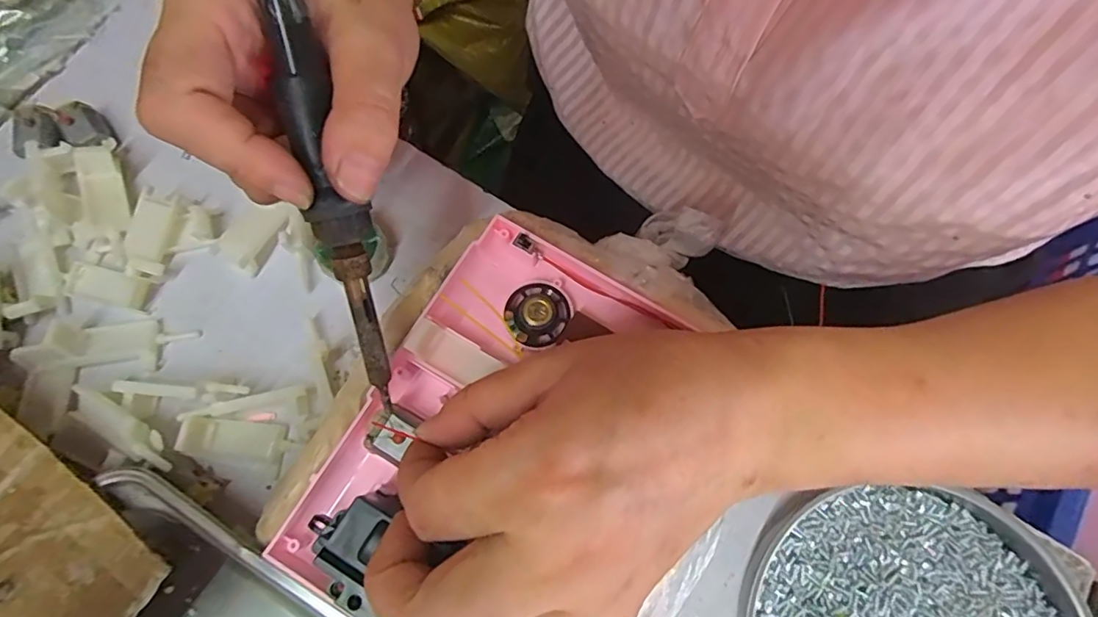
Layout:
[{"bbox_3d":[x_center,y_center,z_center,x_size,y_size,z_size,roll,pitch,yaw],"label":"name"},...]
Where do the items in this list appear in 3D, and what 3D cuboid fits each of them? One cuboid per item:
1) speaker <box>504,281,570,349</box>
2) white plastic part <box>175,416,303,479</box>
[{"bbox_3d":[-0.006,0.002,0.238,0.027,0.011,0.028,0,73,-1],"label":"speaker"},{"bbox_3d":[-0.141,0.060,0.254,0.053,0.004,0.021,14,74,3],"label":"white plastic part"}]

